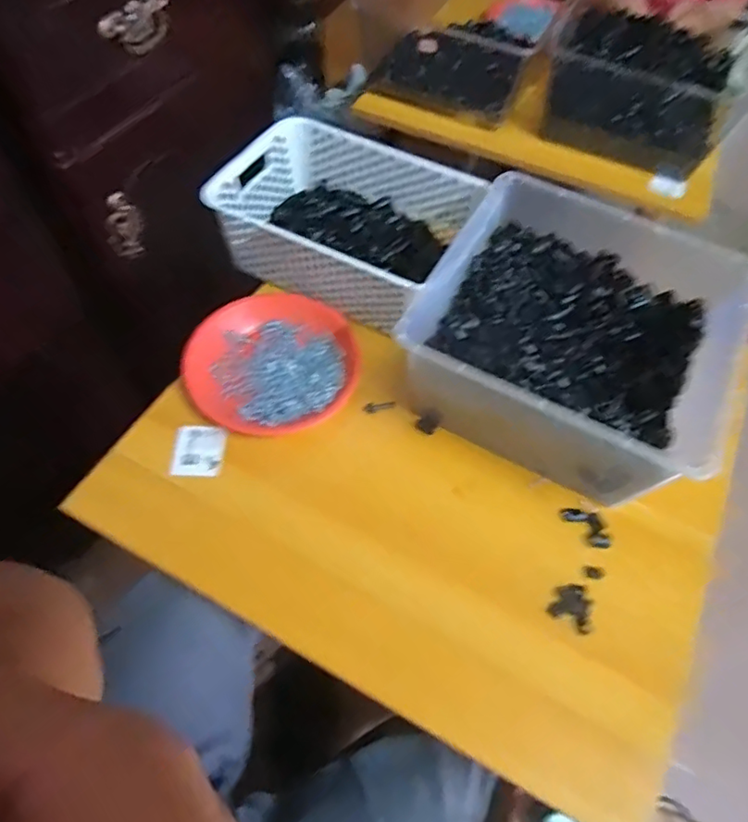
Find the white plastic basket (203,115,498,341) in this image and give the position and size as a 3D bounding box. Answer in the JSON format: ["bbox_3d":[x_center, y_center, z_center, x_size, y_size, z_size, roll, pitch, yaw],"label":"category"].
[{"bbox_3d":[-0.036,-0.242,0.720,0.285,0.094,0.214,26,60,12],"label":"white plastic basket"}]

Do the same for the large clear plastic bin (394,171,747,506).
[{"bbox_3d":[0.209,-0.077,0.626,0.289,0.149,0.303,28,60,12],"label":"large clear plastic bin"}]

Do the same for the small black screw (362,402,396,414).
[{"bbox_3d":[0.007,-0.005,0.643,0.040,0.007,0.012,-14,60,-13],"label":"small black screw"}]

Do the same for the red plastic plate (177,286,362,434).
[{"bbox_3d":[-0.117,-0.061,0.656,0.188,0.019,0.187,2,58,-3],"label":"red plastic plate"}]

